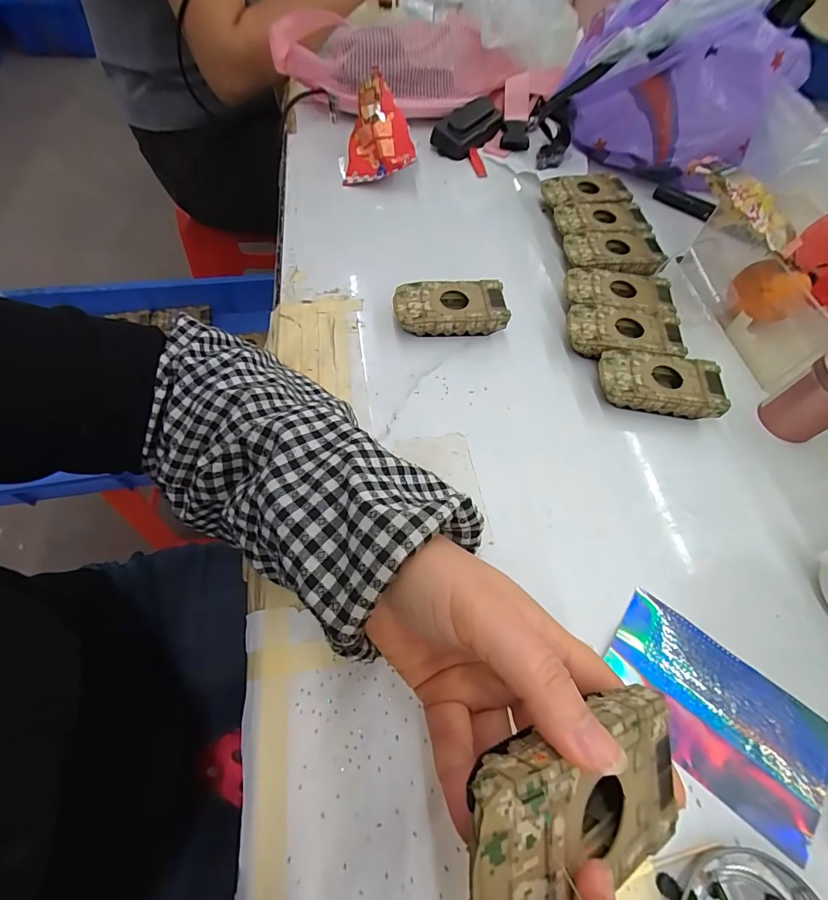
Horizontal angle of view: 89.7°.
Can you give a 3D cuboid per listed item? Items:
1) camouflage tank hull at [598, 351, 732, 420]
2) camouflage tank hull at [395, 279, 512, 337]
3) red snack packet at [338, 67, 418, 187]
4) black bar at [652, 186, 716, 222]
[{"bbox_3d":[0.201,-0.053,0.345,0.095,0.025,0.048,10,60,2],"label":"camouflage tank hull"},{"bbox_3d":[0.032,-0.126,0.373,0.095,0.026,0.046,-3,60,-5],"label":"camouflage tank hull"},{"bbox_3d":[-0.045,-0.359,0.470,0.081,0.077,0.077,-6,61,-6],"label":"red snack packet"},{"bbox_3d":[0.321,-0.296,0.496,0.071,0.015,0.016,41,66,18],"label":"black bar"}]

